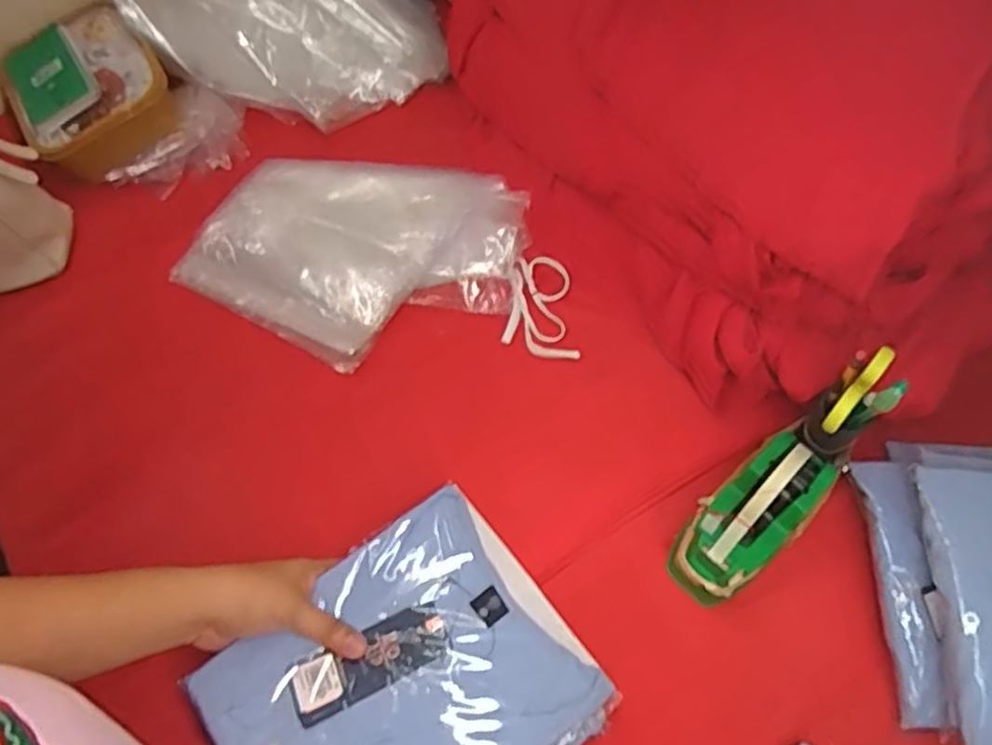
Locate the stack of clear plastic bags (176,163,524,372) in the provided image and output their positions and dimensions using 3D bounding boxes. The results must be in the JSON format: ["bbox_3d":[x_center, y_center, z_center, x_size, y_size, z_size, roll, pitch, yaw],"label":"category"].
[{"bbox_3d":[-0.158,-0.127,0.772,0.357,0.041,0.256,9,60,4],"label":"stack of clear plastic bags"}]

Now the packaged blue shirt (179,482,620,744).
[{"bbox_3d":[-0.070,0.239,0.535,0.251,0.036,0.213,-33,66,-19],"label":"packaged blue shirt"}]

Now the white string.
[{"bbox_3d":[0.045,-0.072,0.748,0.072,0.020,0.123,1,59,-1],"label":"white string"}]

